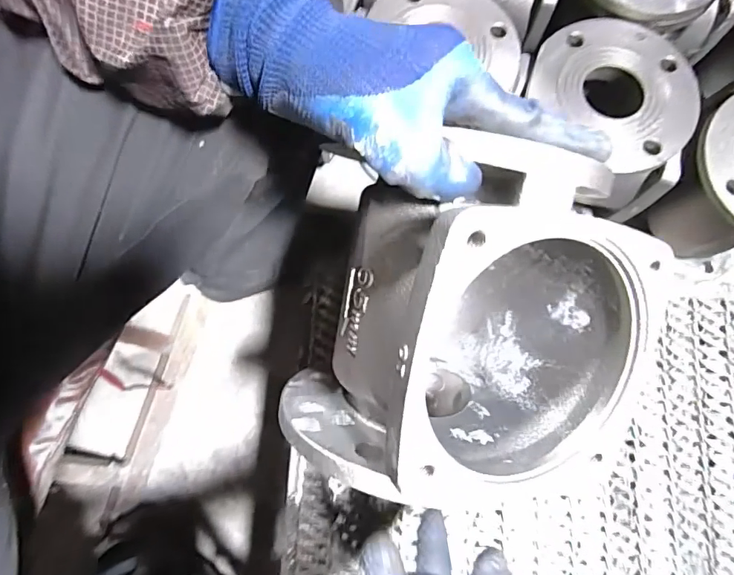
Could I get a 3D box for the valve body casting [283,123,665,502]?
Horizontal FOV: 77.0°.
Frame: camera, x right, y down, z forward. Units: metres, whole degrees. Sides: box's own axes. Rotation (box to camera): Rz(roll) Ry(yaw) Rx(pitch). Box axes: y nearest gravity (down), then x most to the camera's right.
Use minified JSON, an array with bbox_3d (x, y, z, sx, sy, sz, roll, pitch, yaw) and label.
[{"bbox_3d":[0.053,0.016,0.304,0.177,0.170,0.195,11,99,-22],"label":"valve body casting"}]

